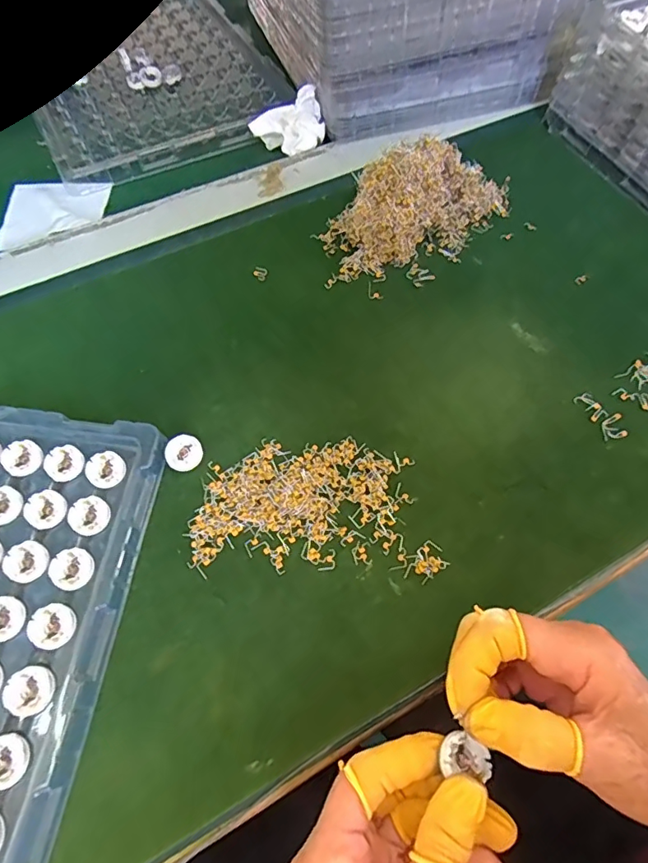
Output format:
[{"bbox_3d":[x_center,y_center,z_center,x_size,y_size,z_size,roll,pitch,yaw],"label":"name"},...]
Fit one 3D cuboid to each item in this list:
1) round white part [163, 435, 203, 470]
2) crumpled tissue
[{"bbox_3d":[-0.092,0.014,0.324,0.024,0.007,0.023,-31,93,-16],"label":"round white part"},{"bbox_3d":[-0.033,-0.298,0.477,0.072,0.031,0.050,-30,66,-16],"label":"crumpled tissue"}]

